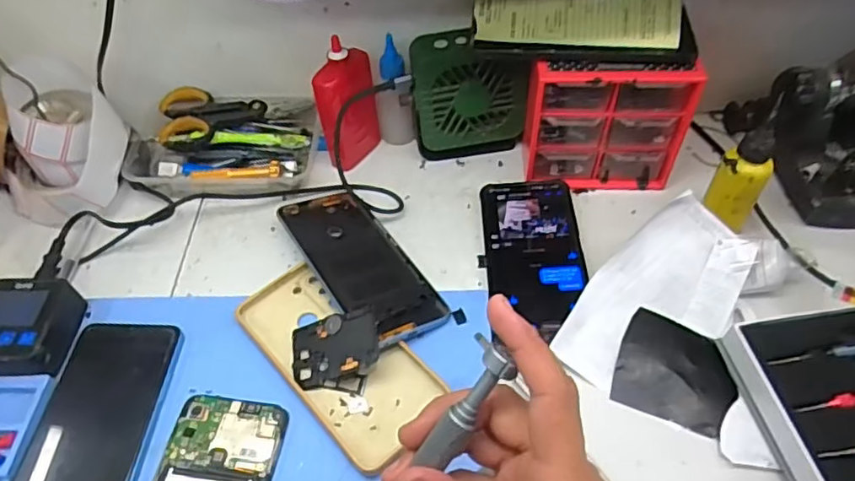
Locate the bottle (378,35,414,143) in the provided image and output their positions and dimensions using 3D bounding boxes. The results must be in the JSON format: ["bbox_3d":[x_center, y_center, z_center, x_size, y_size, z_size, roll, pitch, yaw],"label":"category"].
[{"bbox_3d":[-0.031,-0.129,0.544,0.030,0.098,0.030,-8,52,-3],"label":"bottle"}]

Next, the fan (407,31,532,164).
[{"bbox_3d":[0.038,-0.128,0.537,0.100,0.108,0.043,-5,52,-1],"label":"fan"}]

